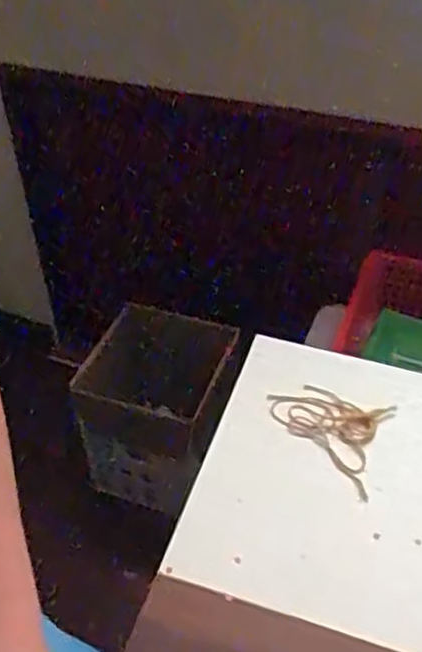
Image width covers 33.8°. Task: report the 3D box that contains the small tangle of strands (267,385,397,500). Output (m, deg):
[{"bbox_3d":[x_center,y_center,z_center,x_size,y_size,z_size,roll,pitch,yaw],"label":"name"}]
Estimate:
[{"bbox_3d":[0.104,0.096,0.647,0.111,0.006,0.095,21,47,18],"label":"small tangle of strands"}]

